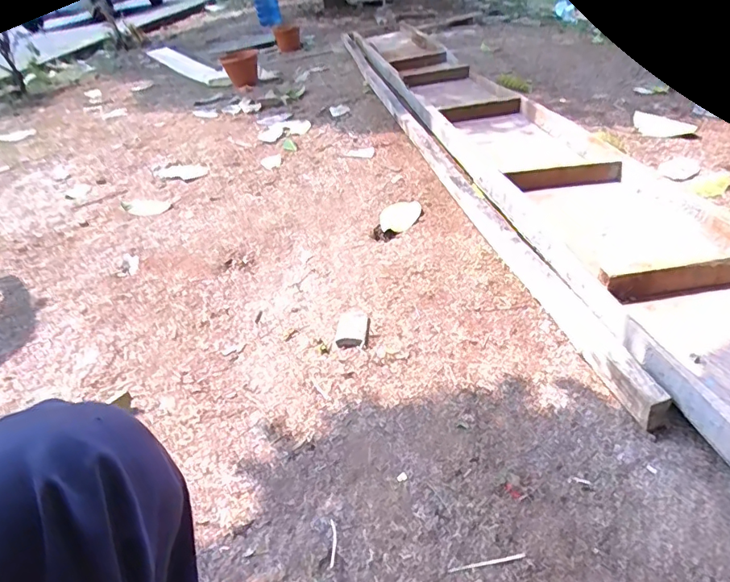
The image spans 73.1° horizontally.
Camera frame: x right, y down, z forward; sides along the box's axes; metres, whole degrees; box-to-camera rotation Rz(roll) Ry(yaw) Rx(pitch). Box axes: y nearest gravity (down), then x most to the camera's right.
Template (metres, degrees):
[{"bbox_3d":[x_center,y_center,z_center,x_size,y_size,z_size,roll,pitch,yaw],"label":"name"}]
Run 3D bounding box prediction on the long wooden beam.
[{"bbox_3d":[0.186,-0.586,1.784,0.075,0.087,2.800,-11,36,-5],"label":"long wooden beam"}]

